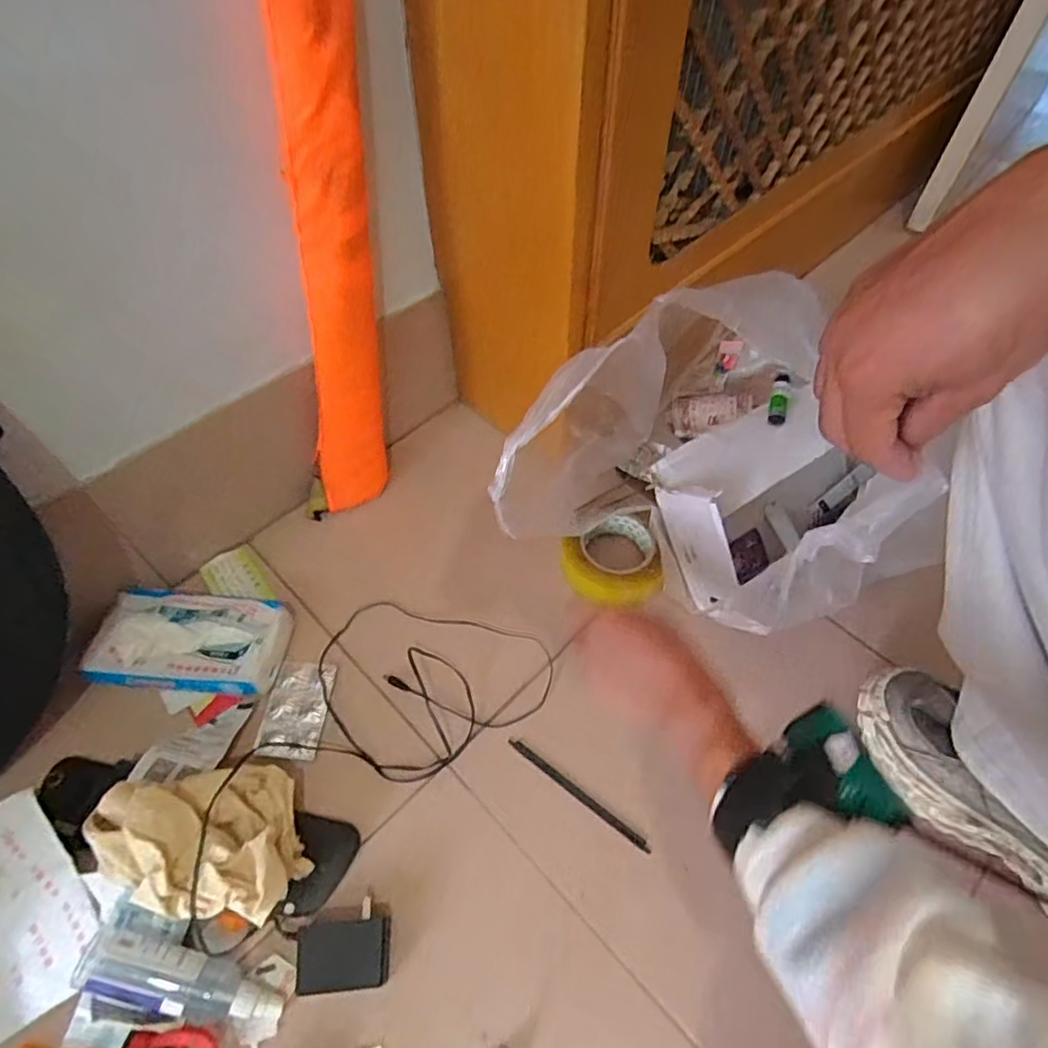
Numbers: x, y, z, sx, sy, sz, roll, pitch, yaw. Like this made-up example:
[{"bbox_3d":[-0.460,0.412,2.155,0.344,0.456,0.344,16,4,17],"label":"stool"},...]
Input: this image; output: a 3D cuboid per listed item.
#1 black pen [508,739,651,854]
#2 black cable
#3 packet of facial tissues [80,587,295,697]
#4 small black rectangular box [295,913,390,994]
[{"bbox_3d":[0.049,0.247,0.573,0.151,0.005,0.012,32,61,20],"label":"black pen"},{"bbox_3d":[-0.159,0.172,0.576,0.344,0.069,0.187,-30,61,-20],"label":"black cable"},{"bbox_3d":[-0.331,0.117,0.625,0.182,0.043,0.102,2,56,1],"label":"packet of facial tissues"},{"bbox_3d":[-0.141,0.338,0.489,0.069,0.022,0.046,-3,55,-3],"label":"small black rectangular box"}]

